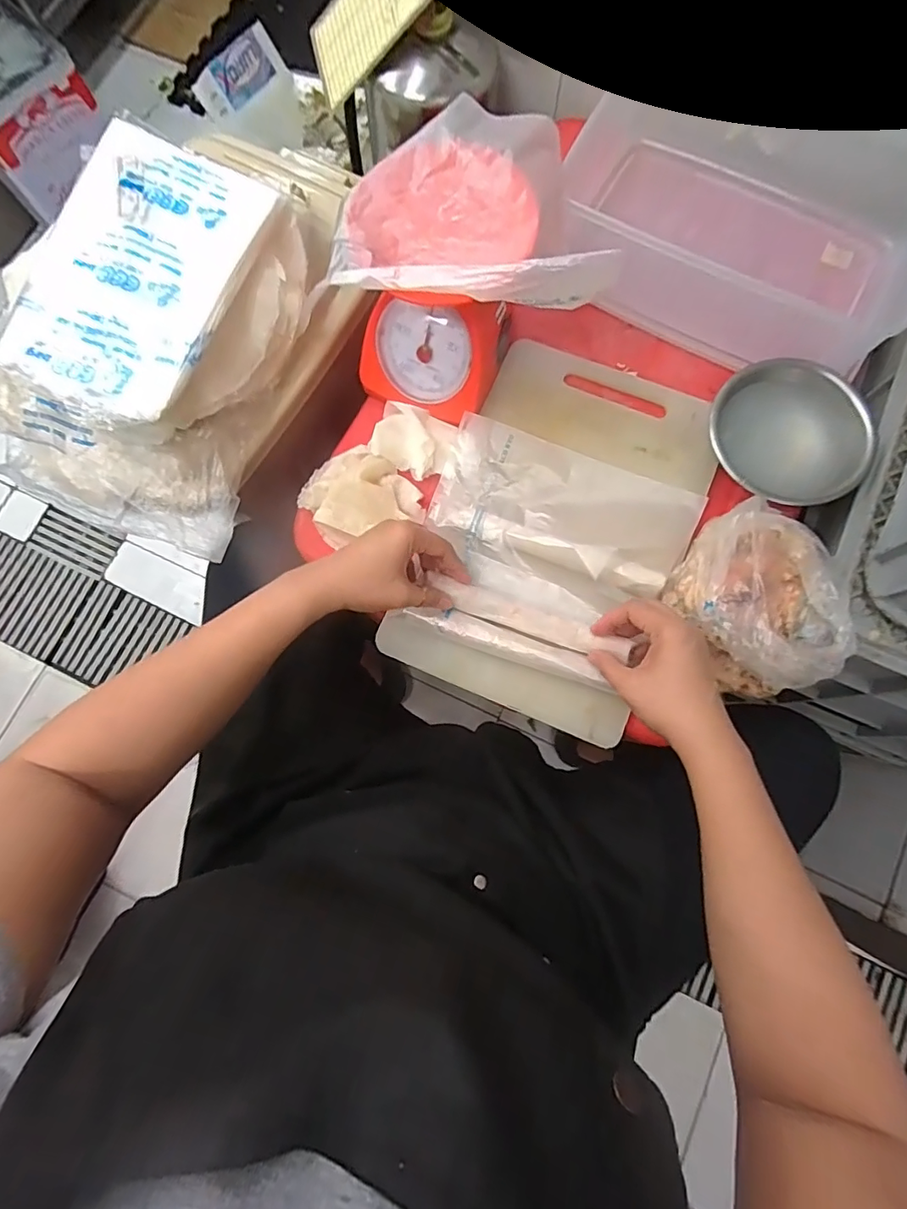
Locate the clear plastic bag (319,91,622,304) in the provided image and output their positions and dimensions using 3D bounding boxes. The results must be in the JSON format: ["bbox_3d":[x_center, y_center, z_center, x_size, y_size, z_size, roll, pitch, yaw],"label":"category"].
[{"bbox_3d":[0.016,-0.359,0.451,0.235,0.057,0.225,3,79,1],"label":"clear plastic bag"}]

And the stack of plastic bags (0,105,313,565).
[{"bbox_3d":[-0.305,-0.265,0.518,0.238,0.116,0.367,17,80,4],"label":"stack of plastic bags"}]

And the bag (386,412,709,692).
[{"bbox_3d":[0.090,-0.049,0.512,0.243,0.046,0.210,20,80,5],"label":"bag"}]

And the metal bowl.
[{"bbox_3d":[0.336,-0.171,0.515,0.152,0.038,0.146,1,79,1],"label":"metal bowl"}]

